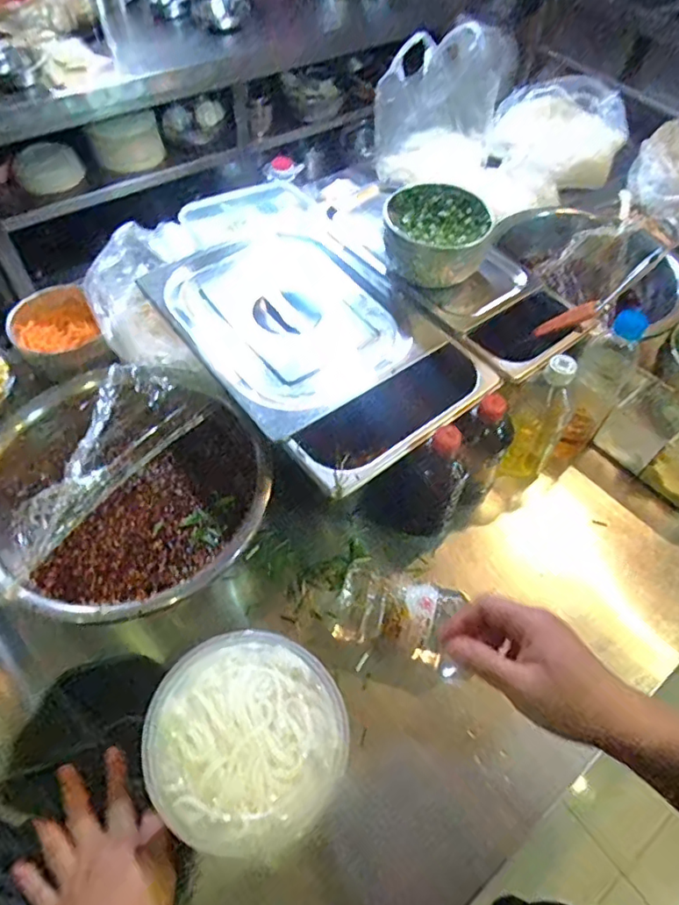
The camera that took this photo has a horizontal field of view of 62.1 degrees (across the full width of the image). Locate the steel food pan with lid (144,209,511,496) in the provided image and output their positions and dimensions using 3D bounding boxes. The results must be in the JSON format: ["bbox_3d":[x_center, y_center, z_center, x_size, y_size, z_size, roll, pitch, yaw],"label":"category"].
[{"bbox_3d":[-0.021,-0.117,0.704,0.265,0.121,0.363,-31,61,-21],"label":"steel food pan with lid"}]

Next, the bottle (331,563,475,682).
[{"bbox_3d":[0.068,0.171,0.590,0.142,0.065,0.066,17,56,10],"label":"bottle"}]

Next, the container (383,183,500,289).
[{"bbox_3d":[0.124,-0.273,0.729,0.136,0.071,0.139,23,57,14],"label":"container"}]

